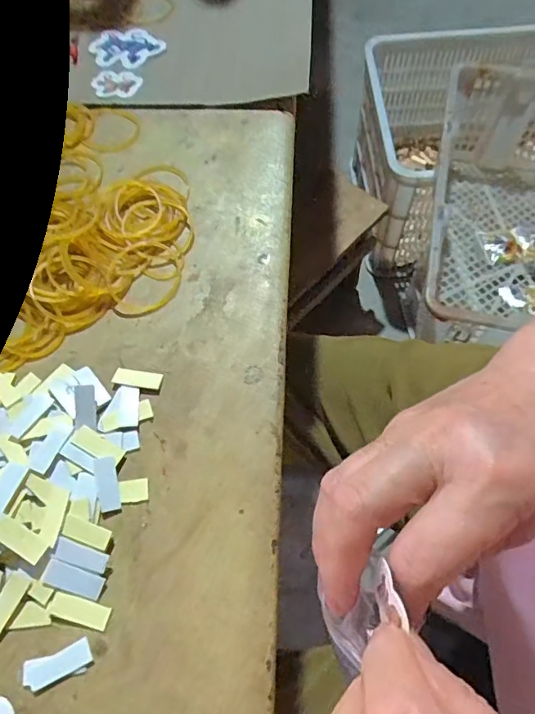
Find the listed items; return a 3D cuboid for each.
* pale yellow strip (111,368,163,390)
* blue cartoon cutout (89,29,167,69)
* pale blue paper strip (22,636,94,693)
[{"bbox_3d":[-0.076,0.012,0.293,0.028,0.004,0.011,8,63,4],"label":"pale yellow strip"},{"bbox_3d":[-0.116,-0.255,0.416,0.061,0.004,0.042,19,73,13],"label":"blue cartoon cutout"},{"bbox_3d":[-0.096,0.141,0.230,0.030,0.004,0.013,-18,65,-9],"label":"pale blue paper strip"}]

